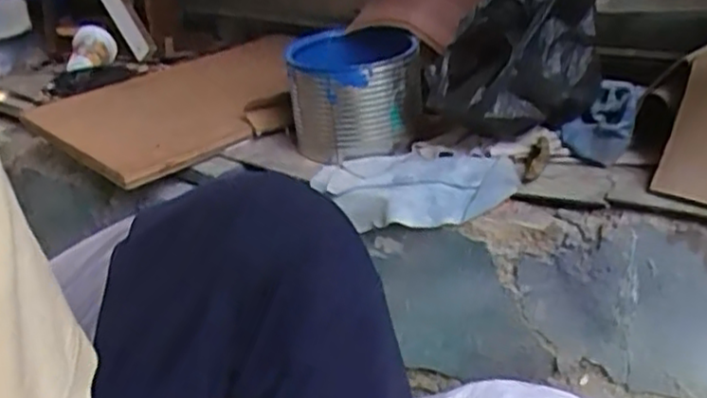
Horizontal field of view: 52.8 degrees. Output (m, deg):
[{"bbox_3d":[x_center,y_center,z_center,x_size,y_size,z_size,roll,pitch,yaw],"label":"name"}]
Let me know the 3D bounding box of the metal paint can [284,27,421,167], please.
[{"bbox_3d":[0.002,-0.124,0.836,0.148,0.124,0.140,-5,26,2],"label":"metal paint can"}]

